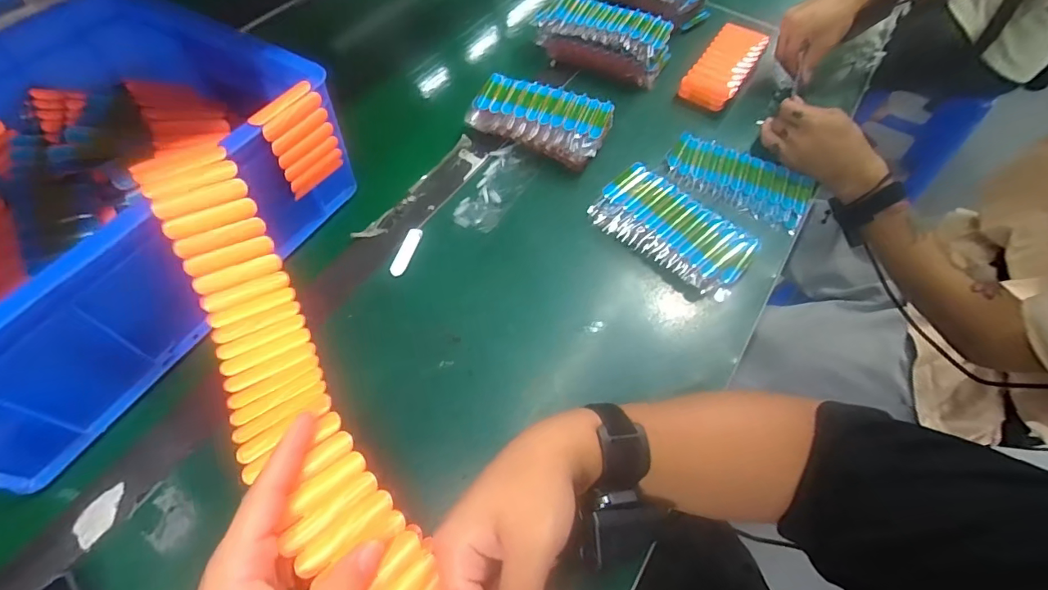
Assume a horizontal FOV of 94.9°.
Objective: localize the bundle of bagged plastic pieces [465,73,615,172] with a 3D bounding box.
[{"bbox_3d":[0.020,-0.209,0.580,0.163,0.053,0.087,21,60,11],"label":"bundle of bagged plastic pieces"}]

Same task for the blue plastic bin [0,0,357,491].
[{"bbox_3d":[-0.407,-0.082,0.435,0.300,0.141,0.393,28,61,14],"label":"blue plastic bin"}]

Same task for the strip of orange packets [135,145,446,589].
[{"bbox_3d":[-0.148,0.072,0.316,0.081,0.067,0.440,-31,68,-19],"label":"strip of orange packets"}]

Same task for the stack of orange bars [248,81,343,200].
[{"bbox_3d":[-0.203,-0.140,0.442,0.014,0.089,0.062,29,62,15],"label":"stack of orange bars"}]

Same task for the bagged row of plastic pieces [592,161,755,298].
[{"bbox_3d":[0.158,-0.070,0.515,0.174,0.038,0.089,40,65,20],"label":"bagged row of plastic pieces"}]

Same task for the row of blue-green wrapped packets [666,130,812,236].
[{"bbox_3d":[0.255,-0.139,0.572,0.164,0.025,0.076,27,61,14],"label":"row of blue-green wrapped packets"}]

